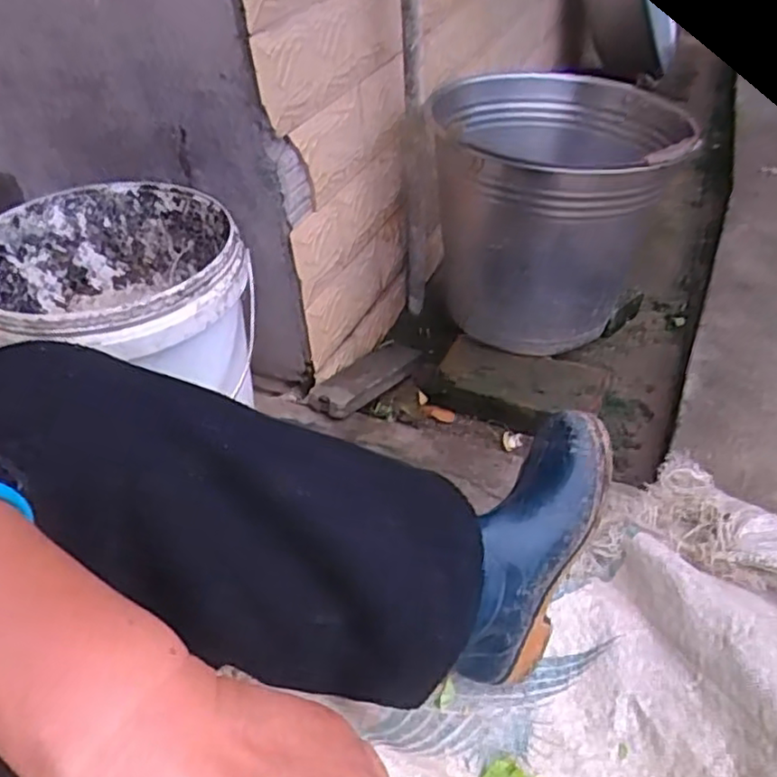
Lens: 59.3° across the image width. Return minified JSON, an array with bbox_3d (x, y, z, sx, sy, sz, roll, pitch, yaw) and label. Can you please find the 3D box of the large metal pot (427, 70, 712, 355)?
[{"bbox_3d":[0.187,-0.195,0.812,0.257,0.296,0.235,2,42,8],"label":"large metal pot"}]

